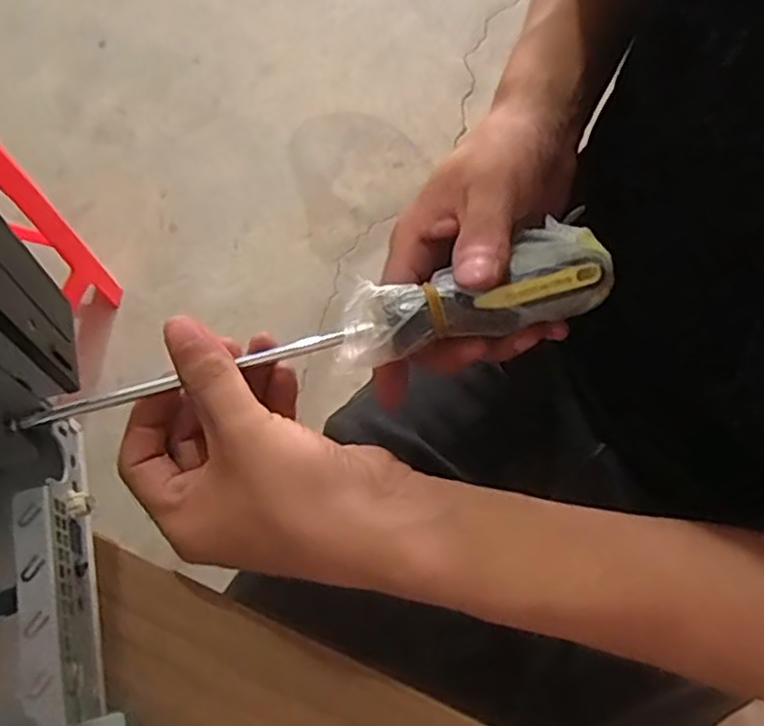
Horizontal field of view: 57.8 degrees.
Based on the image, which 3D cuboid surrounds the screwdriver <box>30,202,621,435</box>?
[{"bbox_3d":[-0.022,-0.014,0.296,0.250,0.027,0.034,-16,65,-5],"label":"screwdriver"}]

